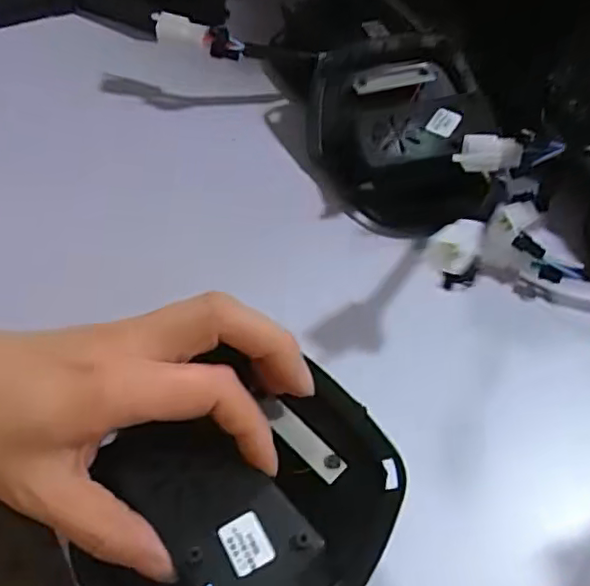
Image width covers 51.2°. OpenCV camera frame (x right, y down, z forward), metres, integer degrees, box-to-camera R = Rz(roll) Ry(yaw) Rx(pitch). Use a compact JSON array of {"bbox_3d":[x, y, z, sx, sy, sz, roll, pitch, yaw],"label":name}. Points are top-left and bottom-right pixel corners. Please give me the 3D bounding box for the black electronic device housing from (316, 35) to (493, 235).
[{"bbox_3d":[0.062,-0.100,0.385,0.104,0.055,0.136,10,56,2],"label":"black electronic device housing"}]

